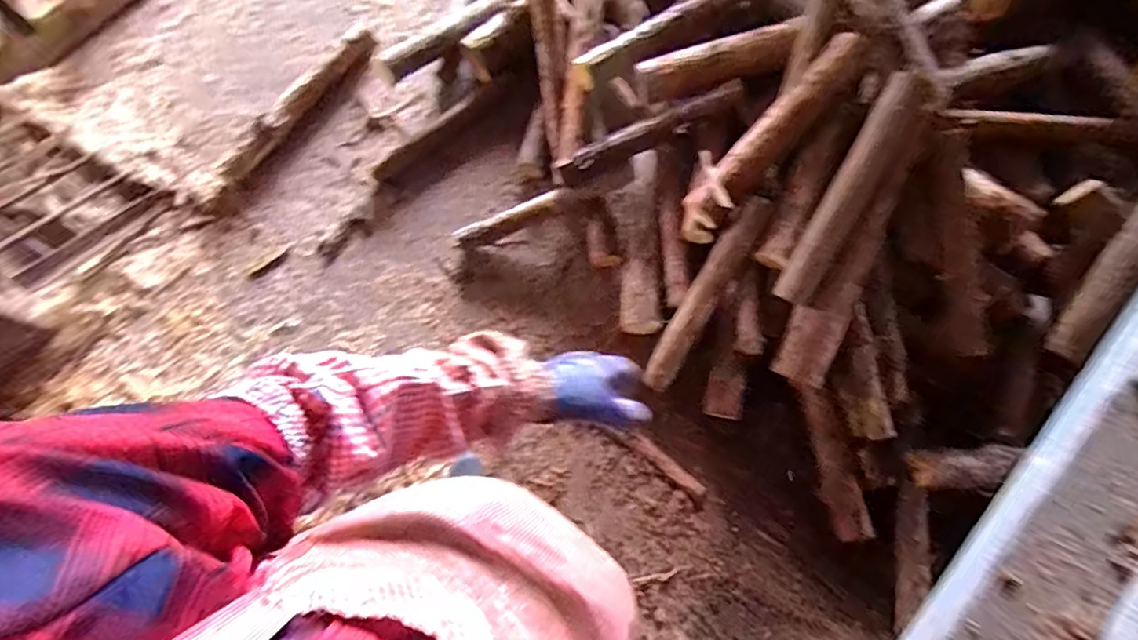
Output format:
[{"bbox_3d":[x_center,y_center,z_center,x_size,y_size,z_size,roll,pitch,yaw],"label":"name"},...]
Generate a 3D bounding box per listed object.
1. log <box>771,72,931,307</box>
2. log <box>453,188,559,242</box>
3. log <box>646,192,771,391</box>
[{"bbox_3d":[0.591,-0.264,1.164,0.087,0.083,0.512,28,101,9],"label":"log"},{"bbox_3d":[-0.160,-0.267,1.470,0.304,0.040,0.058,-23,73,7],"label":"log"},{"bbox_3d":[0.320,-0.055,1.315,0.075,0.088,0.495,31,98,10],"label":"log"}]

